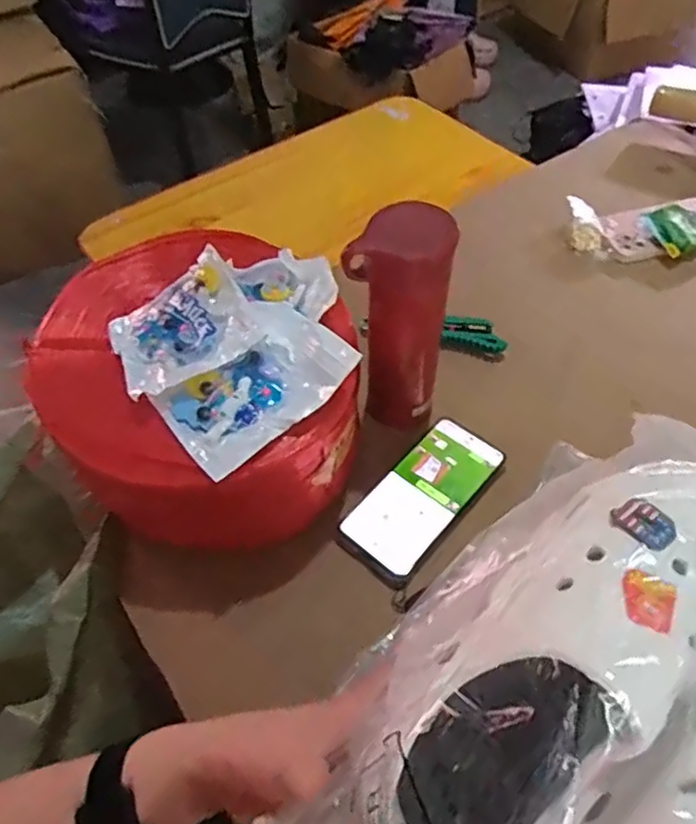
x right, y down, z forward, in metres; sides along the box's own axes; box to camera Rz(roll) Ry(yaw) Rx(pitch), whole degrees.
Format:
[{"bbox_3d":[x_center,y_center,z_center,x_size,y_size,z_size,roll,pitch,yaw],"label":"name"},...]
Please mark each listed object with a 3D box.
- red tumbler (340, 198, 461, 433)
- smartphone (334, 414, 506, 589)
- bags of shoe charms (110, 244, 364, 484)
[{"bbox_3d":[0.046,-0.074,0.540,0.065,0.200,0.069,-1,53,1],"label":"red tumbler"},{"bbox_3d":[0.068,0.074,0.562,0.075,0.013,0.167,34,61,24],"label":"smartphone"},{"bbox_3d":[-0.084,-0.061,0.498,0.180,0.035,0.185,-33,59,-22],"label":"bags of shoe charms"}]

